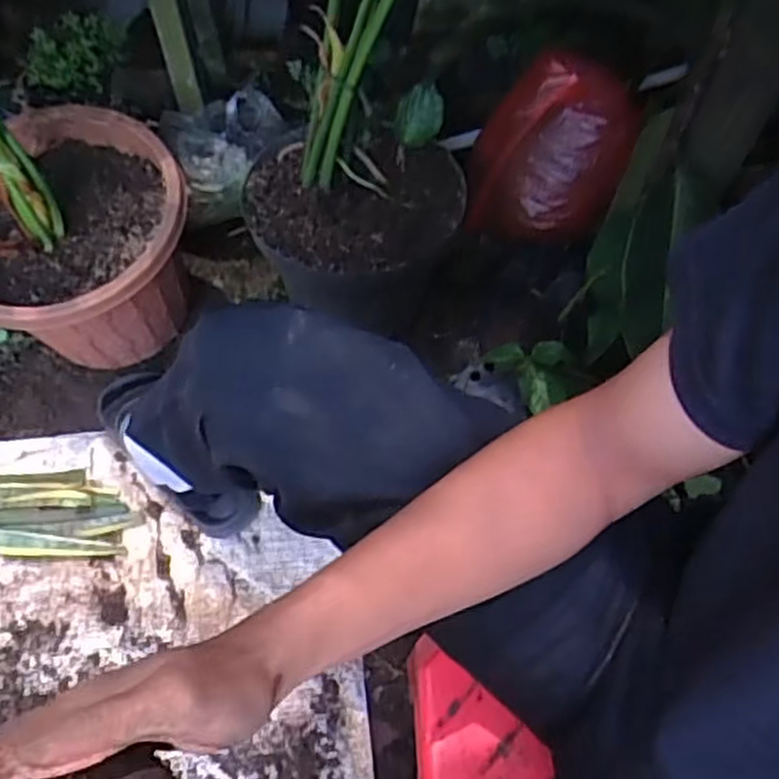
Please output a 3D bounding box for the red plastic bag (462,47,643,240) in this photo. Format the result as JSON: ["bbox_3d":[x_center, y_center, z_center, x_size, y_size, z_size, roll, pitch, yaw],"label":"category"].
[{"bbox_3d":[0.225,-0.331,1.041,0.214,0.179,0.153,6,59,8],"label":"red plastic bag"}]

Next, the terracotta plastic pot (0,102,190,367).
[{"bbox_3d":[-0.383,-0.156,0.917,0.271,0.238,0.276,-2,58,3],"label":"terracotta plastic pot"}]

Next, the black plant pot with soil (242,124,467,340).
[{"bbox_3d":[-0.045,-0.193,0.975,0.256,0.199,0.245,-2,58,3],"label":"black plant pot with soil"}]

